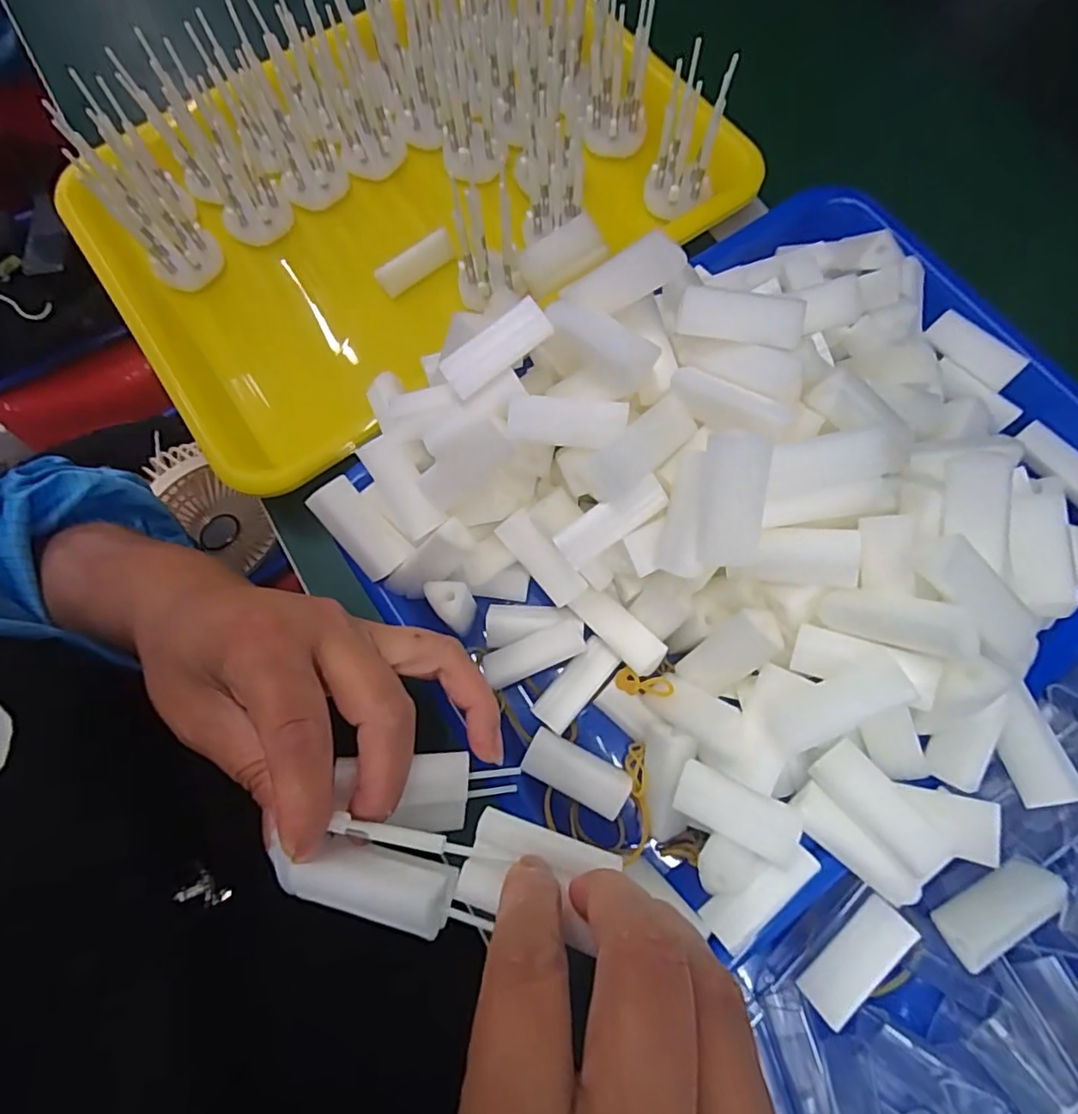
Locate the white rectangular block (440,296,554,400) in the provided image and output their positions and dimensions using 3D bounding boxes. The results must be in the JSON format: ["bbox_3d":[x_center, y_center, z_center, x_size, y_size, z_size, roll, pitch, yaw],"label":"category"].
[{"bbox_3d":[-0.017,-0.081,0.231,0.044,0.007,0.017,-35,76,7],"label":"white rectangular block"}]

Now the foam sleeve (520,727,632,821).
[{"bbox_3d":[0.016,0.093,0.254,0.045,0.011,0.020,26,77,8],"label":"foam sleeve"}]

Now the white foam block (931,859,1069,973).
[{"bbox_3d":[0.170,0.131,0.217,0.047,0.009,0.019,-27,75,-5],"label":"white foam block"}]

